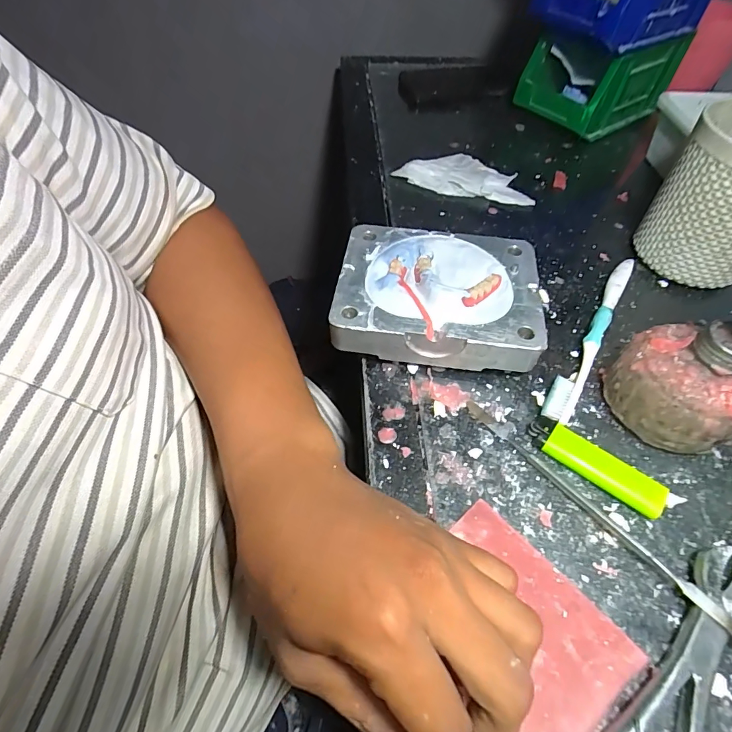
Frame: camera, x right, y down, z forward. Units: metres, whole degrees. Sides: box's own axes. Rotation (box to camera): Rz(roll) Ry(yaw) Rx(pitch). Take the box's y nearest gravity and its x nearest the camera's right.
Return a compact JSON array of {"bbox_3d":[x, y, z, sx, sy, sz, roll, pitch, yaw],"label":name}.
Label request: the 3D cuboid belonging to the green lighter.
[{"bbox_3d":[0.135,0.058,0.256,0.077,0.009,0.021,32,60,22],"label":"green lighter"}]

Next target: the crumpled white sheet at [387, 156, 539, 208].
[{"bbox_3d":[0.100,-0.199,0.449,0.134,0.013,0.075,6,54,4],"label":"crumpled white sheet"}]

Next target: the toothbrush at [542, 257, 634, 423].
[{"bbox_3d":[0.166,-0.024,0.315,0.017,0.012,0.176,29,59,20],"label":"toothbrush"}]

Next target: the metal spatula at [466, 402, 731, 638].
[{"bbox_3d":[0.125,0.075,0.242,0.014,0.009,0.171,-34,61,-23],"label":"metal spatula"}]

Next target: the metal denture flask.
[{"bbox_3d":[0.050,-0.050,0.314,0.136,0.044,0.106,6,54,4],"label":"metal denture flask"}]

